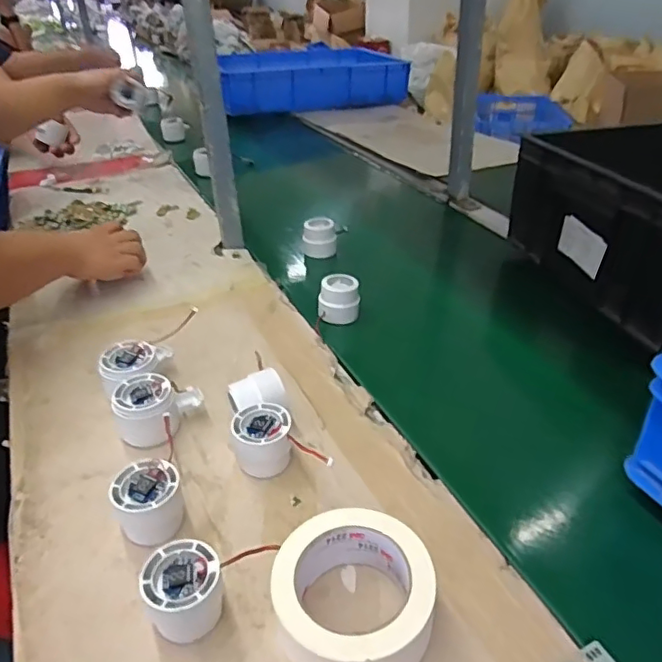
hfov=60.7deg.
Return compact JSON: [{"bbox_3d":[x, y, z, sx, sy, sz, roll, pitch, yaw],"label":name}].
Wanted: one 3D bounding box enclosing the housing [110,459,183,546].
[{"bbox_3d":[-0.150,0.141,0.467,0.050,0.047,0.049,-1,34,1],"label":"housing"}]

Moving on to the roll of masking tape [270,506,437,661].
[{"bbox_3d":[0.015,0.186,0.397,0.109,0.054,0.104,-1,34,1],"label":"roll of masking tape"}]

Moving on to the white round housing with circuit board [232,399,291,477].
[{"bbox_3d":[-0.064,0.100,0.528,0.053,0.049,0.055,-1,34,1],"label":"white round housing with circuit board"}]

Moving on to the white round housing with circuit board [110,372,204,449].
[{"bbox_3d":[-0.171,0.079,0.557,0.080,0.049,0.066,-5,35,-4],"label":"white round housing with circuit board"}]

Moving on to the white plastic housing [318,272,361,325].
[{"bbox_3d":[0.011,-0.042,0.734,0.051,0.050,0.043,1,34,4],"label":"white plastic housing"}]

